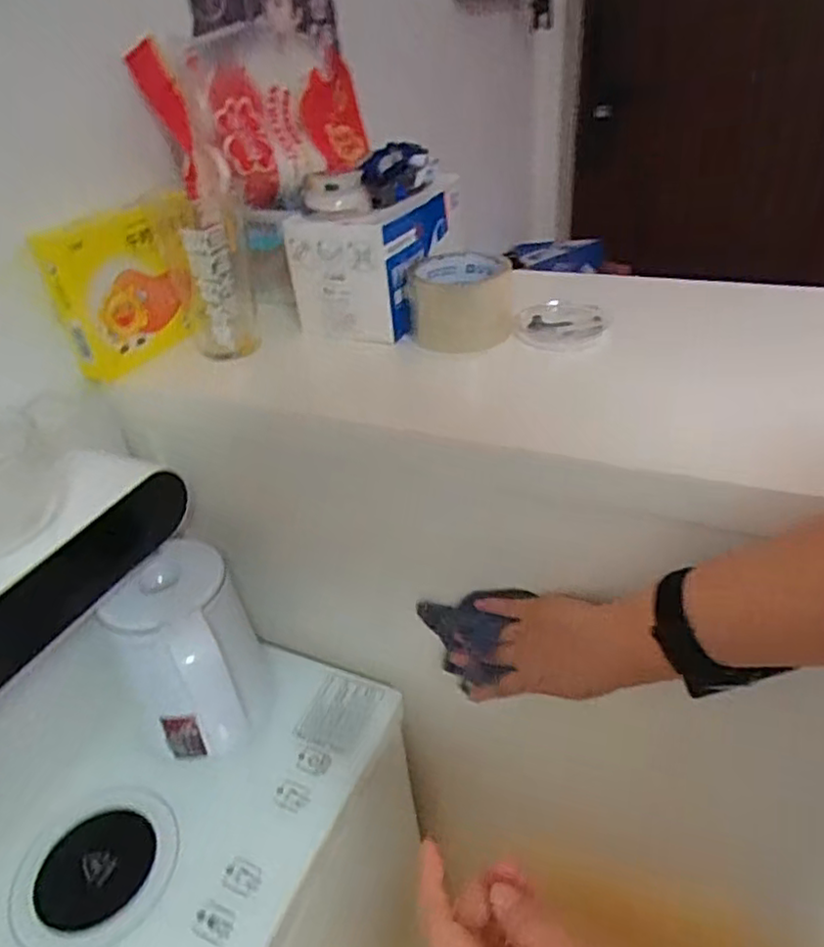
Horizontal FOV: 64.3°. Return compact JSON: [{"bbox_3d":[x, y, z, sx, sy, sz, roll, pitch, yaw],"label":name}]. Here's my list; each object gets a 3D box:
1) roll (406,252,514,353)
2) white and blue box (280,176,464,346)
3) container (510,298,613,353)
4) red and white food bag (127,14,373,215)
[{"bbox_3d":[0.048,-0.157,0.607,0.089,0.073,0.089,1,36,10],"label":"roll"},{"bbox_3d":[-0.033,-0.212,0.634,0.110,0.101,0.156,8,38,19],"label":"white and blue box"},{"bbox_3d":[0.132,-0.132,0.584,0.082,0.013,0.082,-4,36,3],"label":"container"},{"bbox_3d":[-0.133,-0.355,0.651,0.068,0.160,0.242,-5,26,43],"label":"red and white food bag"}]

